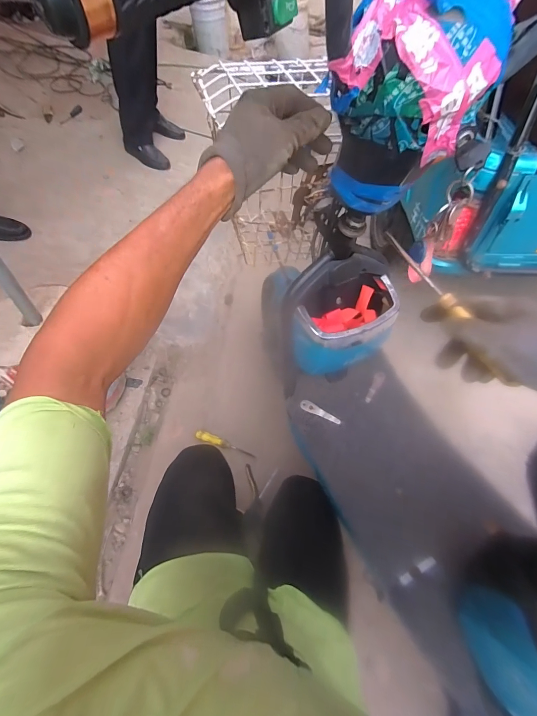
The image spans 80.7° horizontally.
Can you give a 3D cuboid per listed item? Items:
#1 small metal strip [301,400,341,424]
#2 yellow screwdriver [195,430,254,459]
[{"bbox_3d":[0.119,0.121,0.721,0.094,0.008,0.025,21,60,12],"label":"small metal strip"},{"bbox_3d":[-0.133,0.268,0.985,0.191,0.024,0.029,22,60,-2],"label":"yellow screwdriver"}]

